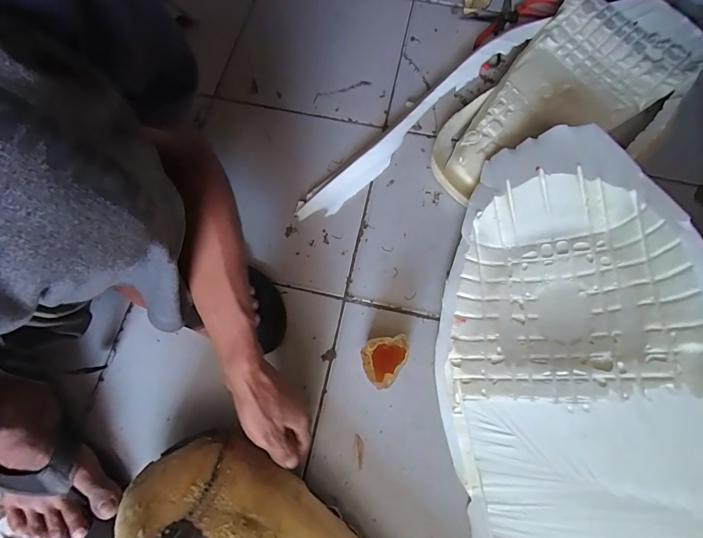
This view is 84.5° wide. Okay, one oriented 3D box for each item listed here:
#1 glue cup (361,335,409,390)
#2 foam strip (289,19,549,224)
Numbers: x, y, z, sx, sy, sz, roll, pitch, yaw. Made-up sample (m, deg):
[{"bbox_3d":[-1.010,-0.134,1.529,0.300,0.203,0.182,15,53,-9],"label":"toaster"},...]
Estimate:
[{"bbox_3d":[0.045,0.119,0.494,0.058,0.071,0.056,0,72,1],"label":"glue cup"},{"bbox_3d":[0.122,-0.262,0.634,0.545,0.026,0.049,-43,76,-11],"label":"foam strip"}]

